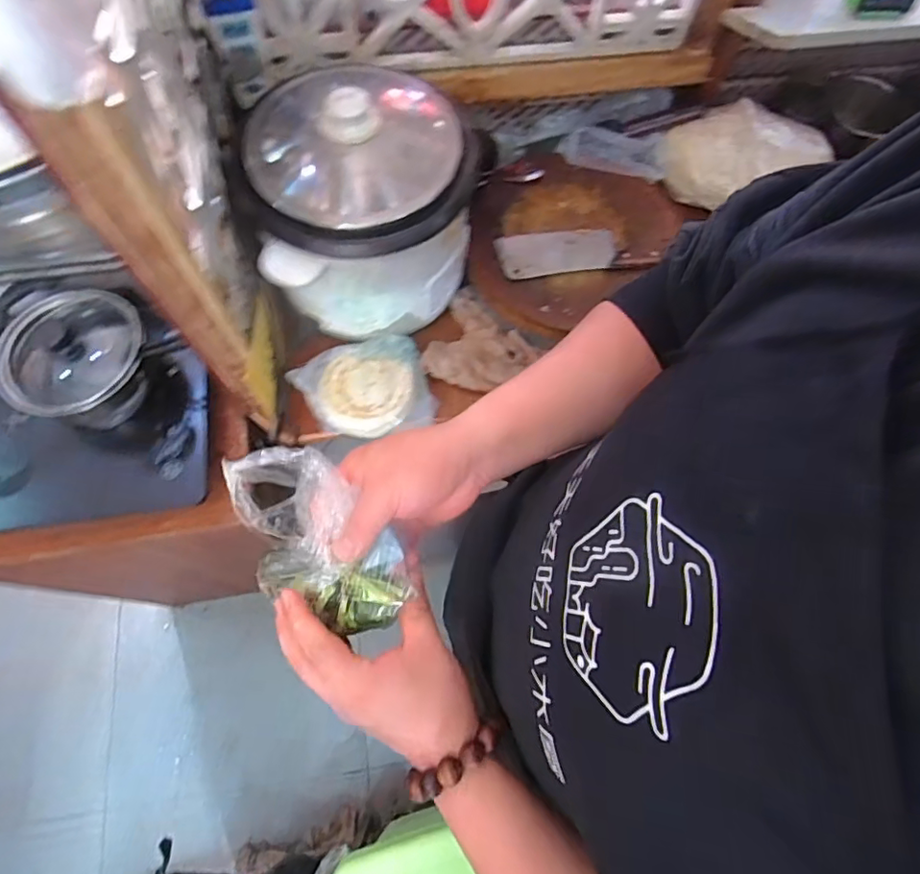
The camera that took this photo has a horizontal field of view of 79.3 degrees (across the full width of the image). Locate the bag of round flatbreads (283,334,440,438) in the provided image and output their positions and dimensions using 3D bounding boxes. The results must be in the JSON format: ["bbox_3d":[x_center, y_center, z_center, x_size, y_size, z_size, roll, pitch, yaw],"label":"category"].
[{"bbox_3d":[-0.126,-0.064,0.718,0.170,0.043,0.137,-14,71,-8],"label":"bag of round flatbreads"}]

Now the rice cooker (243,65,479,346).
[{"bbox_3d":[-0.118,-0.292,0.677,0.247,0.225,0.250,-8,71,-6],"label":"rice cooker"}]

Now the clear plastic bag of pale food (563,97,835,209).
[{"bbox_3d":[0.335,-0.418,0.813,0.345,0.081,0.125,8,70,0],"label":"clear plastic bag of pale food"}]

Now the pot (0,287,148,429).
[{"bbox_3d":[-0.449,-0.095,0.668,0.171,0.112,0.161,1,70,-2],"label":"pot"}]

